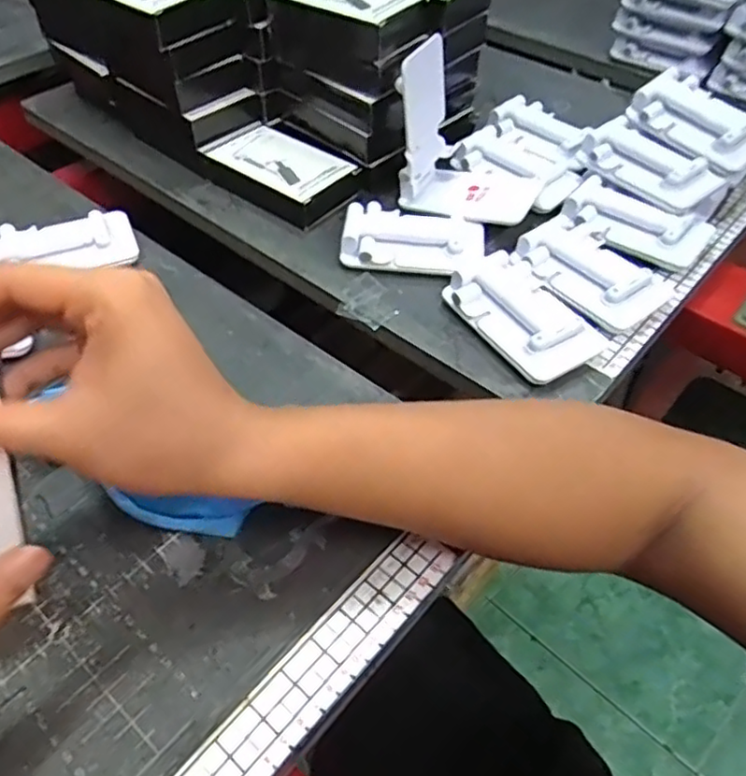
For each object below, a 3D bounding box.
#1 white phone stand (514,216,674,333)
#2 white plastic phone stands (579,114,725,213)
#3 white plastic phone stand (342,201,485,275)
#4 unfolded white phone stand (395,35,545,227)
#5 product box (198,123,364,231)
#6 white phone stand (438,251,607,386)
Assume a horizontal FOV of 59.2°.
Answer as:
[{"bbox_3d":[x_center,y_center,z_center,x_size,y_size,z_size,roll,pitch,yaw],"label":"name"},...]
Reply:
[{"bbox_3d":[0.160,-0.089,0.489,0.070,0.022,0.106,-33,56,-25],"label":"white phone stand"},{"bbox_3d":[0.224,-0.183,0.546,0.052,0.032,0.108,-31,56,-24],"label":"white plastic phone stands"},{"bbox_3d":[0.031,-0.116,0.512,0.106,0.017,0.069,14,50,12],"label":"white plastic phone stand"},{"bbox_3d":[0.080,-0.199,0.515,0.115,0.100,0.084,10,50,9],"label":"unfolded white phone stand"},{"bbox_3d":[-0.080,-0.189,0.571,0.131,0.029,0.081,31,56,24],"label":"product box"},{"bbox_3d":[0.106,-0.054,0.458,0.070,0.019,0.105,-25,54,-20],"label":"white phone stand"}]

